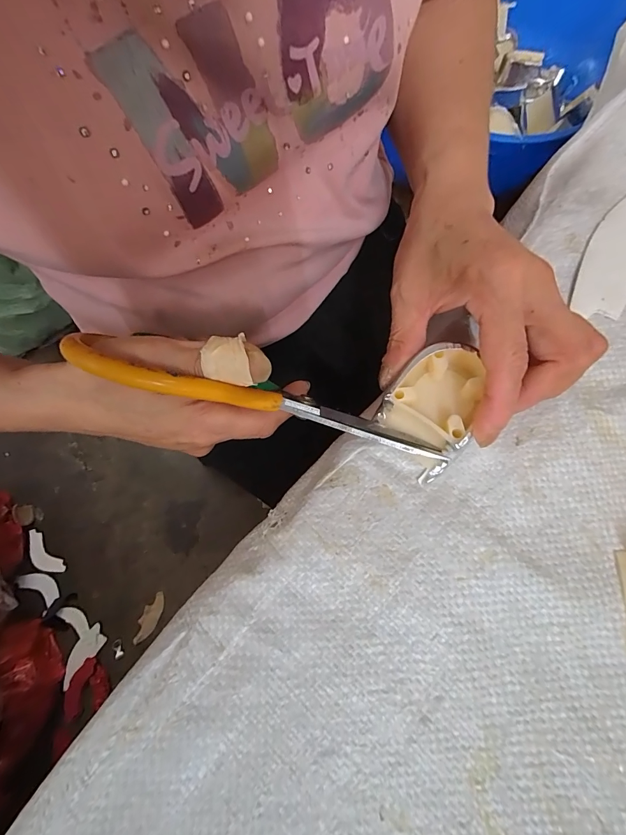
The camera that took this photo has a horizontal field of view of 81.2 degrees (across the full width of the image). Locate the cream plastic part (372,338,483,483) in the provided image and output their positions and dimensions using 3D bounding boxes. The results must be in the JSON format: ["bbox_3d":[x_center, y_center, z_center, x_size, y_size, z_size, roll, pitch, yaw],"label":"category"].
[{"bbox_3d":[0.061,-0.006,0.190,0.043,0.022,0.064,30,74,12],"label":"cream plastic part"}]

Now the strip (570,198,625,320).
[{"bbox_3d":[0.204,-0.119,0.230,0.035,0.005,0.139,37,76,16],"label":"strip"}]

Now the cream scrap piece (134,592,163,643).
[{"bbox_3d":[-0.362,0.443,0.809,0.042,0.011,0.103,18,71,11],"label":"cream scrap piece"}]

